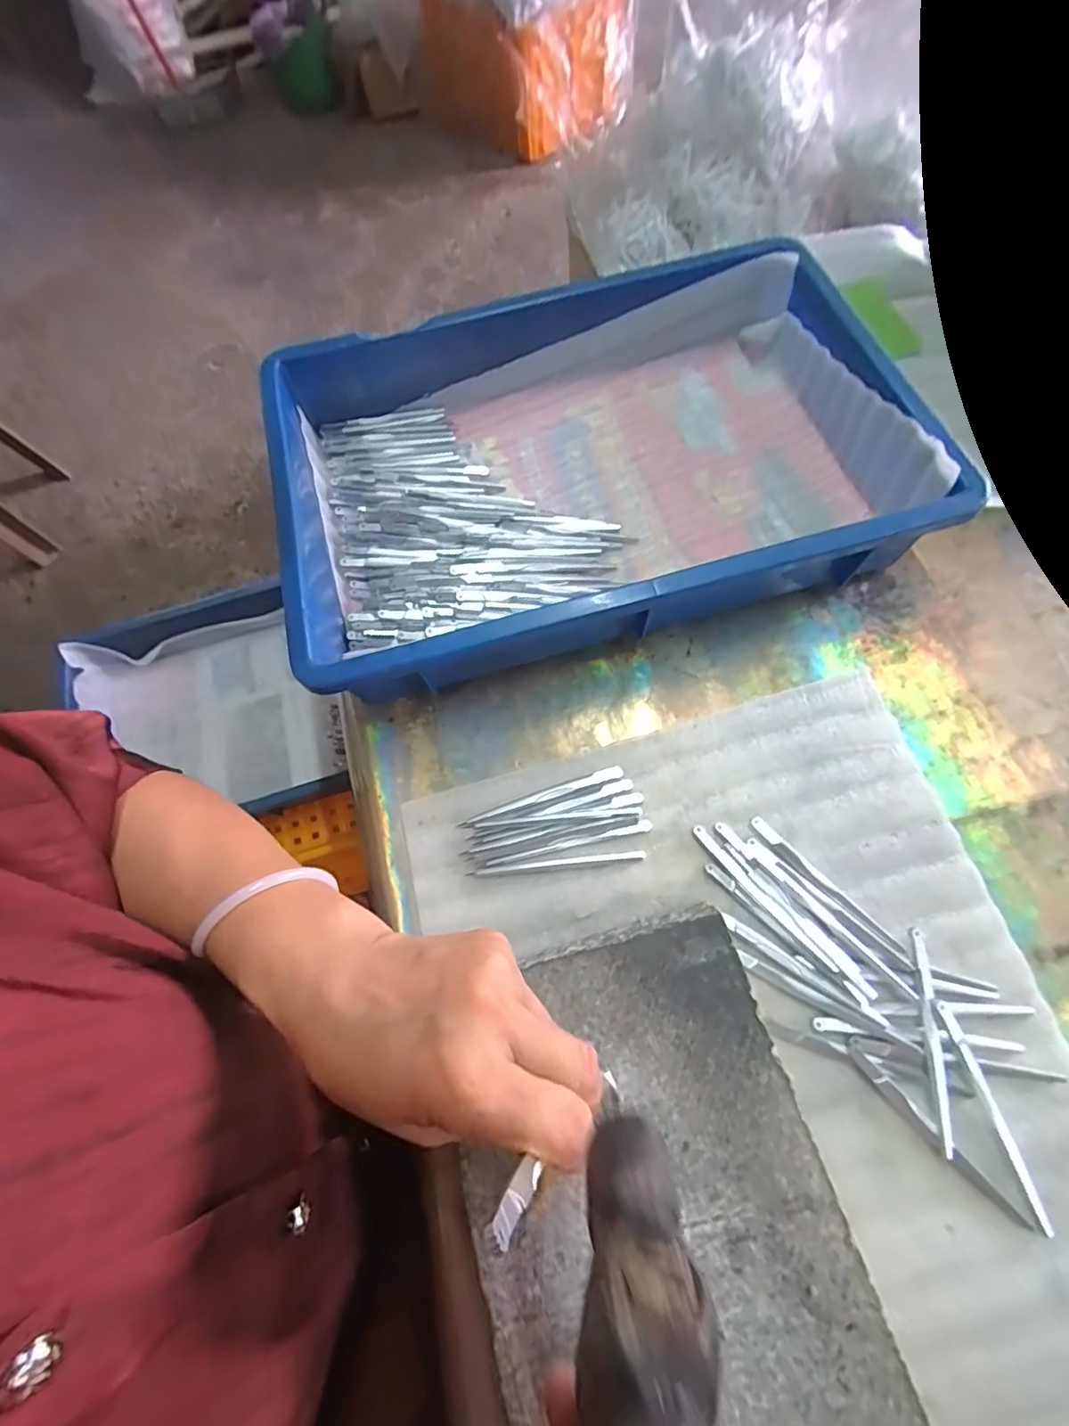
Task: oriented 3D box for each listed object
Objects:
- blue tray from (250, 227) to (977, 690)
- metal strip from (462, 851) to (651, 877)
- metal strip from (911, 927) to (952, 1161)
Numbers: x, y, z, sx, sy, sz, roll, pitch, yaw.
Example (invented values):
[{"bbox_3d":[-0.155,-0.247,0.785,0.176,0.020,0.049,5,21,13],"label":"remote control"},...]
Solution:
[{"bbox_3d":[0.031,-0.179,0.409,0.414,0.076,0.280,-15,68,-3],"label":"blue tray"},{"bbox_3d":[0.013,0.092,0.343,0.107,0.004,0.006,-6,68,1],"label":"metal strip"},{"bbox_3d":[0.206,0.168,0.293,0.007,0.008,0.103,5,68,5],"label":"metal strip"}]

